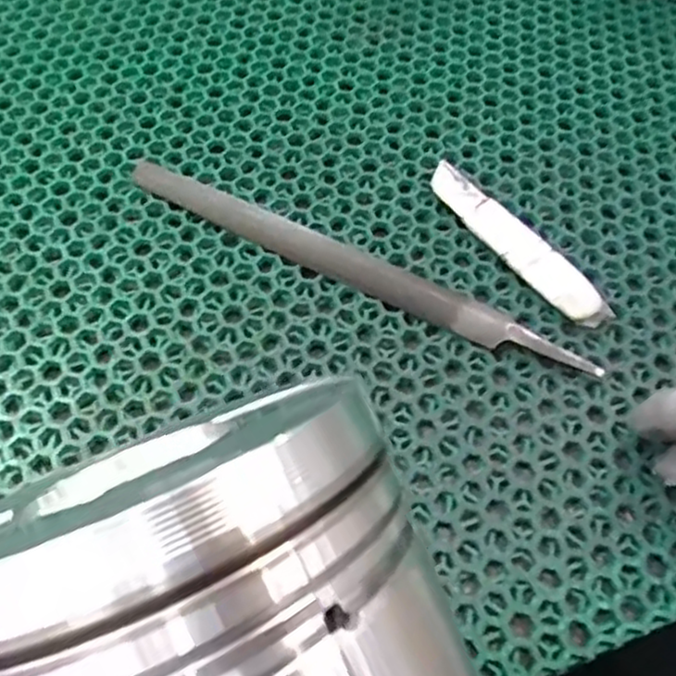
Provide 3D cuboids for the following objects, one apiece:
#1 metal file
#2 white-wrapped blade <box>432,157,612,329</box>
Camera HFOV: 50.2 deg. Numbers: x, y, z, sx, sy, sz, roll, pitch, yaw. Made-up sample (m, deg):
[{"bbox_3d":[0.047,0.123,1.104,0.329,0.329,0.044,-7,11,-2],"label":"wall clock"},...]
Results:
[{"bbox_3d":[0.005,-0.036,0.344,0.240,0.007,0.020,26,62,14],"label":"metal file"},{"bbox_3d":[0.085,-0.047,0.350,0.022,0.009,0.112,-32,65,-18],"label":"white-wrapped blade"}]

